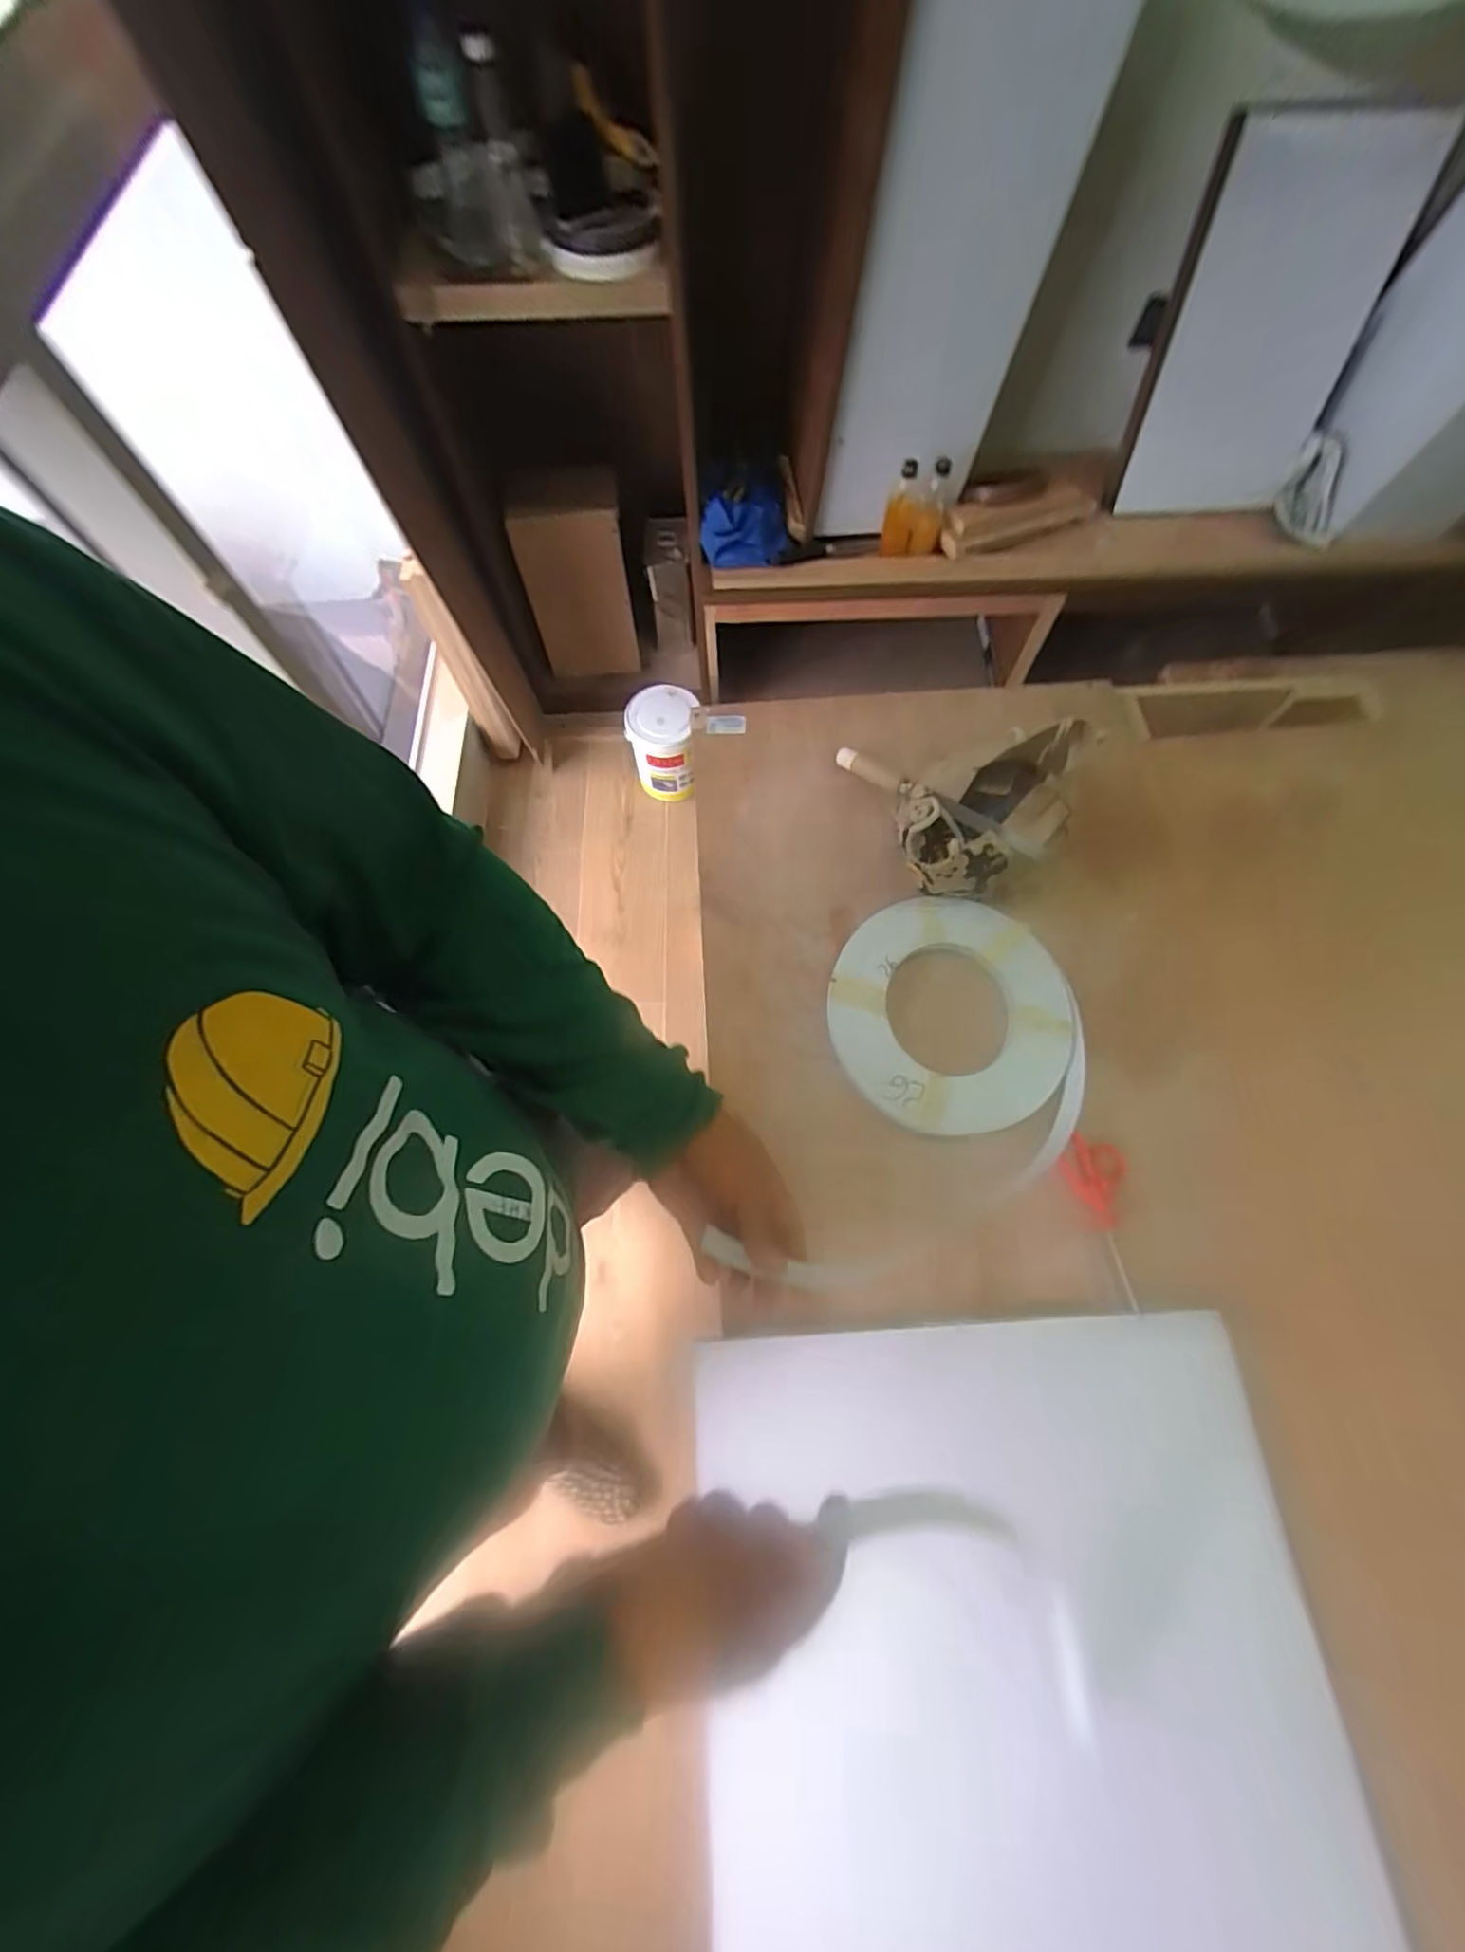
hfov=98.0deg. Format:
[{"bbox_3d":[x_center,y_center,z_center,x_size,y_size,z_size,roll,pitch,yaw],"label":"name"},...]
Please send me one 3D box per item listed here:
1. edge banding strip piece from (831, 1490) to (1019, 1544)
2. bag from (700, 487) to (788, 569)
[{"bbox_3d":[0.113,0.301,0.355,0.093,0.020,0.018,6,69,-6],"label":"edge banding strip piece"},{"bbox_3d":[0.027,-0.911,1.291,0.172,0.131,0.099,10,56,15],"label":"bag"}]

